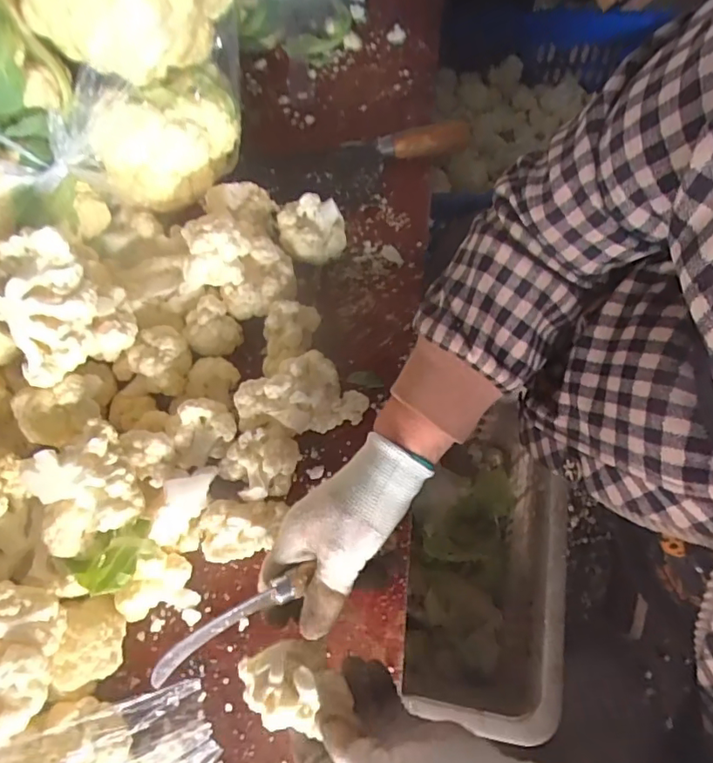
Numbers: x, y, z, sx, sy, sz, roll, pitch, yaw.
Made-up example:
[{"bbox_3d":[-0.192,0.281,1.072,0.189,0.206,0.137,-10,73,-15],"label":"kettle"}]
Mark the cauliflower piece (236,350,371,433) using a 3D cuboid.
[{"bbox_3d":[-0.047,0.016,0.469,0.104,0.064,0.061,-21,66,-7],"label":"cauliflower piece"}]

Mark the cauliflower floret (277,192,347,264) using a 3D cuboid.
[{"bbox_3d":[-0.044,-0.152,0.546,0.065,0.059,0.061,-1,65,3],"label":"cauliflower floret"}]

